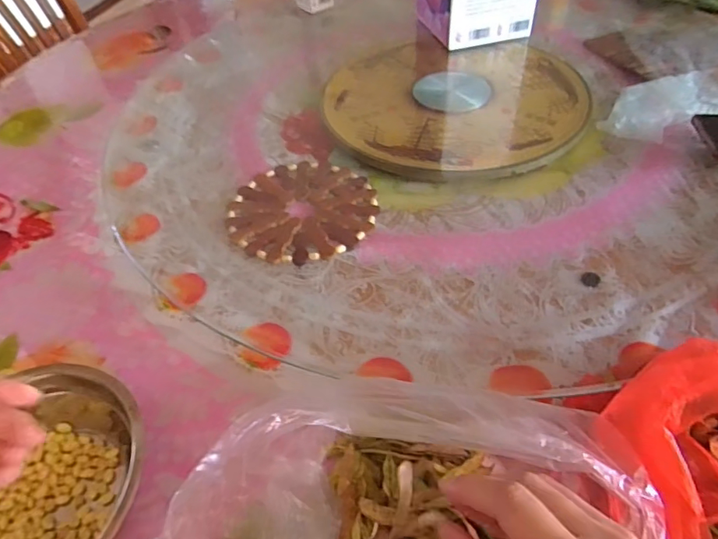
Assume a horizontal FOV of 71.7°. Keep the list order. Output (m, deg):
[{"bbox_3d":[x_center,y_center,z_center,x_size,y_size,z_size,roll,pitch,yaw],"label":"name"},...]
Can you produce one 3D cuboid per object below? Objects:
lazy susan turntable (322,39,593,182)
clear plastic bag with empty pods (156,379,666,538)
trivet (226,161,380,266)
[{"bbox_3d":[0.122,-0.219,0.630,0.320,0.017,0.302,-5,48,2],"label":"lazy susan turntable"},{"bbox_3d":[0.025,0.151,0.276,0.251,0.091,0.154,0,49,6],"label":"clear plastic bag with empty pods"},{"bbox_3d":[-0.060,-0.063,0.533,0.156,0.012,0.153,-3,48,4],"label":"trivet"}]

